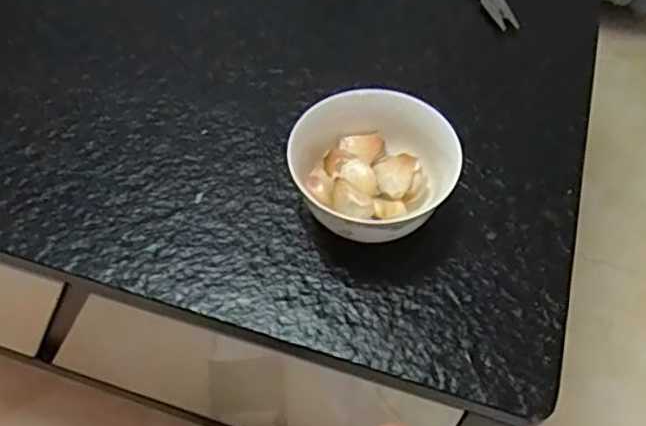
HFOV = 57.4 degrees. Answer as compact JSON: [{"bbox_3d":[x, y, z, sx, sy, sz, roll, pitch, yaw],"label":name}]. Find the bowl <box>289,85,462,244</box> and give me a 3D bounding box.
[{"bbox_3d":[0.035,-0.026,0.411,0.105,0.063,0.105,0,55,0],"label":"bowl"}]

